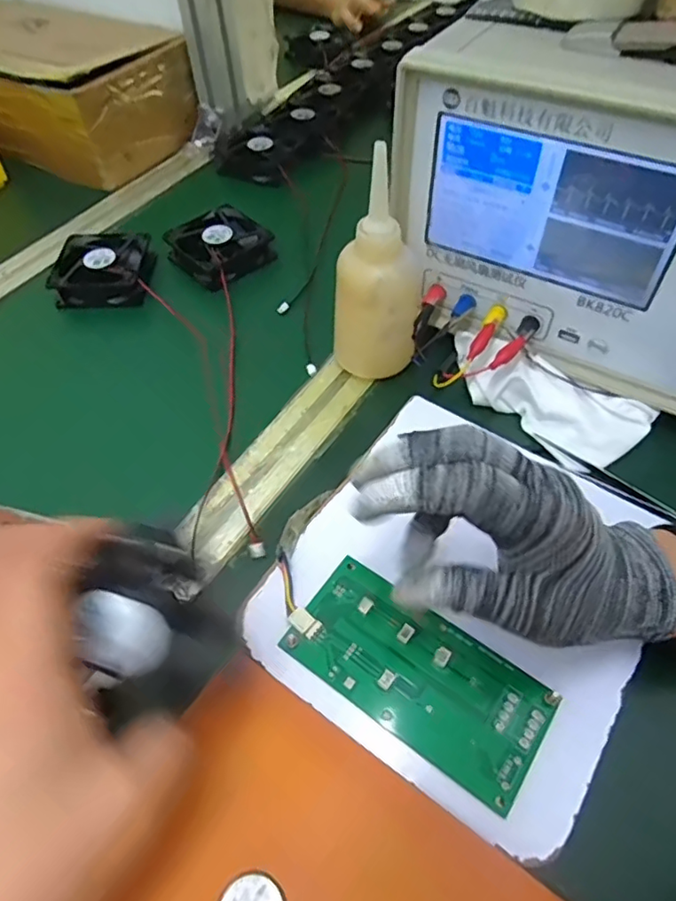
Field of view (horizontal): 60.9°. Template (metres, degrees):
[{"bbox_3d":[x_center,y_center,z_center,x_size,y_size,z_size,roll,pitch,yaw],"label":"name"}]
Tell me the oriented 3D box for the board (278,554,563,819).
[{"bbox_3d":[0.041,0.115,0.301,0.133,0.009,0.064,29,60,22],"label":"board"}]

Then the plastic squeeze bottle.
[{"bbox_3d":[0.028,-0.115,0.403,0.062,0.149,0.051,3,53,4],"label":"plastic squeeze bottle"}]

